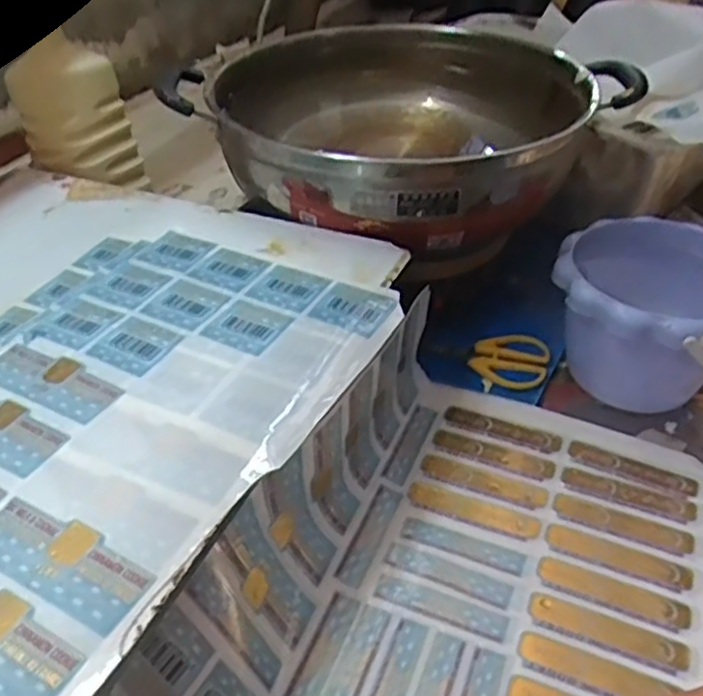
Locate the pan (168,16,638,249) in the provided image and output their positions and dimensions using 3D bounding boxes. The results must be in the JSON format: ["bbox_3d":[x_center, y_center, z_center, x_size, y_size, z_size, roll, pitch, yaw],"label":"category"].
[{"bbox_3d":[0.041,-0.203,0.614,0.325,0.079,0.294,23,47,27],"label":"pan"}]

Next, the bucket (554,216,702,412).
[{"bbox_3d":[0.241,-0.023,0.580,0.157,0.119,0.149,2,40,-2],"label":"bucket"}]

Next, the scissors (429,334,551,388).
[{"bbox_3d":[0.121,0.008,0.611,0.104,0.017,0.052,13,41,11],"label":"scissors"}]

